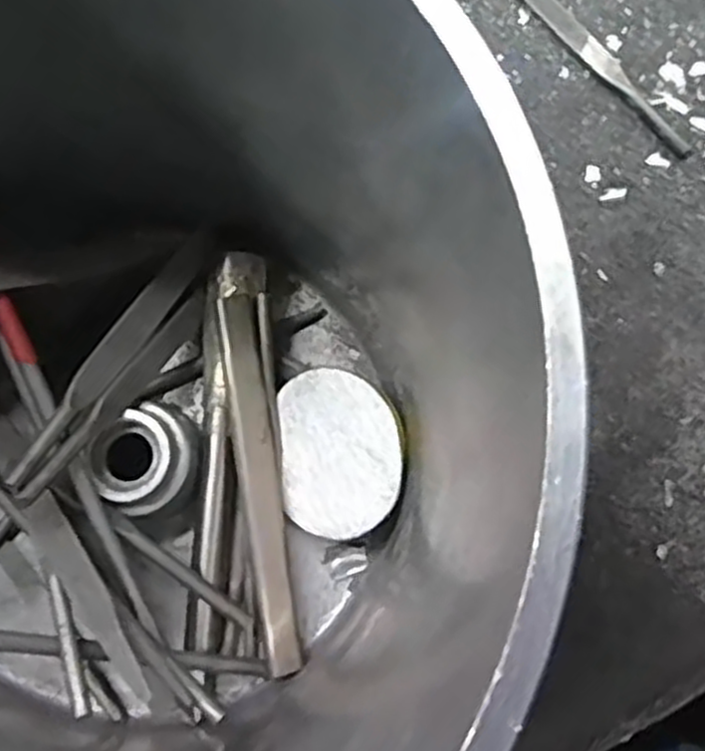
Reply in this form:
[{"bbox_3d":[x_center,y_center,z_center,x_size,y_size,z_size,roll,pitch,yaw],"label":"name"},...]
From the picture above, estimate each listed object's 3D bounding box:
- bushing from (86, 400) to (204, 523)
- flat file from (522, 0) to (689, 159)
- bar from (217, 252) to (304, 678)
[{"bbox_3d":[-0.058,0.025,0.230,0.030,0.019,0.030,0,81,0],"label":"bushing"},{"bbox_3d":[0.082,-0.128,0.295,0.010,0.004,0.121,-39,83,-6],"label":"flat file"},{"bbox_3d":[-0.028,0.025,0.236,0.015,0.007,0.123,-4,86,-39],"label":"bar"}]

